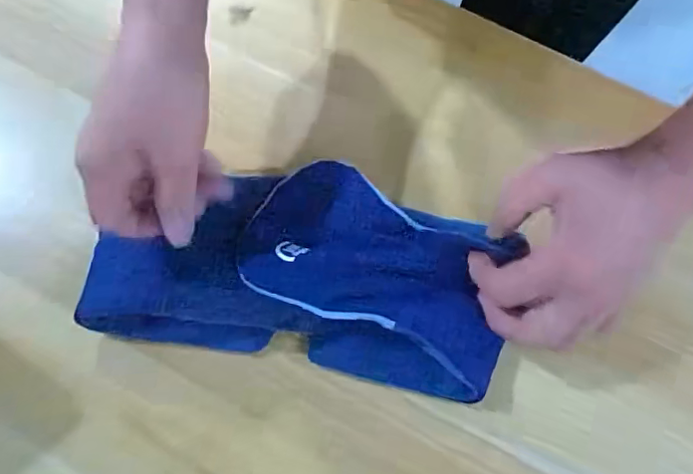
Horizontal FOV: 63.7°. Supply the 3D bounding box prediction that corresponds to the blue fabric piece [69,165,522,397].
[{"bbox_3d":[-0.031,0.018,0.382,0.270,0.022,0.134,10,74,1],"label":"blue fabric piece"}]

